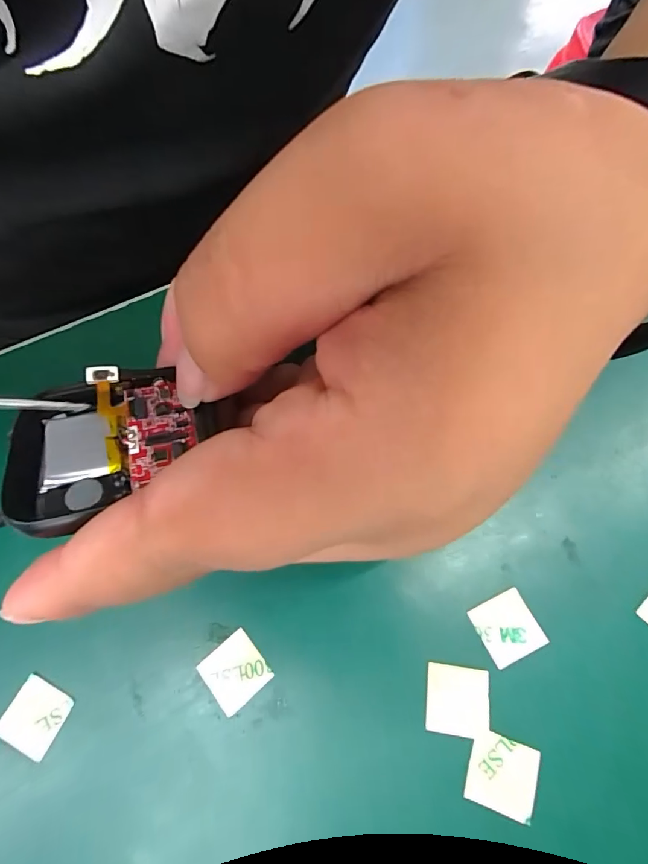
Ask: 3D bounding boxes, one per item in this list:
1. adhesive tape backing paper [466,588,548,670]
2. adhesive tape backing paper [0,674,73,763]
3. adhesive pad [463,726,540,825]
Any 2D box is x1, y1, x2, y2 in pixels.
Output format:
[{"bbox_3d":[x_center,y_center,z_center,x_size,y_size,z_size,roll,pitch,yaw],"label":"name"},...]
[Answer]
[{"bbox_3d":[0.049,0.052,0.112,0.015,0.004,0.015,-25,69,-7],"label":"adhesive tape backing paper"},{"bbox_3d":[-0.077,0.075,0.110,0.015,0.004,0.015,25,72,12],"label":"adhesive tape backing paper"},{"bbox_3d":[0.043,0.082,0.101,0.016,0.004,0.015,18,70,9],"label":"adhesive pad"}]

